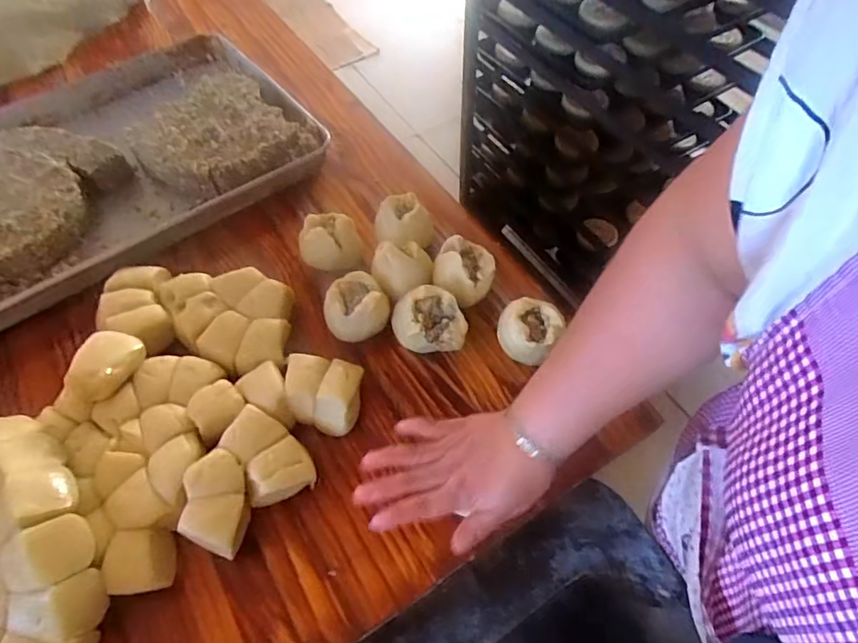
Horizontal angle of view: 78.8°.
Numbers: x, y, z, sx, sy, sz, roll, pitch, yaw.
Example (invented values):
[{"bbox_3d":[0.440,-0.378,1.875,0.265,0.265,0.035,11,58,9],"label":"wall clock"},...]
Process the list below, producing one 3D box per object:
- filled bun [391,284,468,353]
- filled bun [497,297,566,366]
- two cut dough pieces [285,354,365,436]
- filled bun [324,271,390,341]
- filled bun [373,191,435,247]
[{"bbox_3d":[0.001,0.003,0.592,0.082,0.062,0.063,3,56,3],"label":"filled bun"},{"bbox_3d":[0.111,0.015,0.583,0.069,0.063,0.055,17,58,12],"label":"filled bun"},{"bbox_3d":[-0.110,0.080,0.557,0.078,0.050,0.074,2,56,3],"label":"two cut dough pieces"},{"bbox_3d":[-0.082,-0.012,0.605,0.070,0.065,0.067,-8,56,-5],"label":"filled bun"},{"bbox_3d":[-0.032,-0.119,0.671,0.072,0.065,0.061,-21,58,-13],"label":"filled bun"}]

